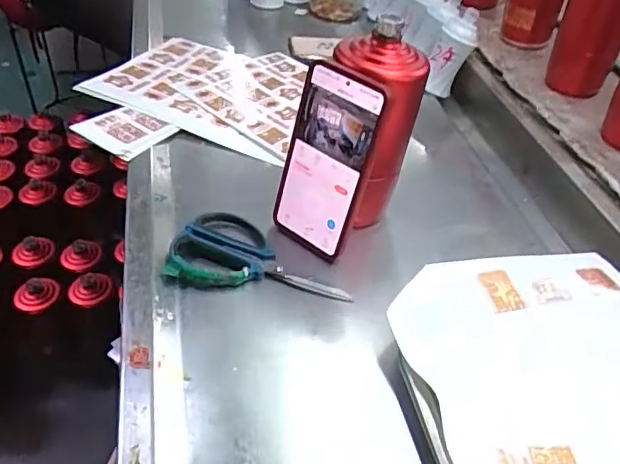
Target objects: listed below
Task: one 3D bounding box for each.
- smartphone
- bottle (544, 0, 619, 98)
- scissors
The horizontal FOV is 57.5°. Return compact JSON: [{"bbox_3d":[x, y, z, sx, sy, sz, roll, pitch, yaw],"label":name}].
[{"bbox_3d":[0.011,-0.060,0.503,0.082,0.164,0.012,32,32,27],"label":"smartphone"},{"bbox_3d":[0.384,-0.284,0.771,0.086,0.176,0.076,18,43,14],"label":"bottle"},{"bbox_3d":[-0.044,0.020,0.514,0.159,0.010,0.083,7,42,3],"label":"scissors"}]

